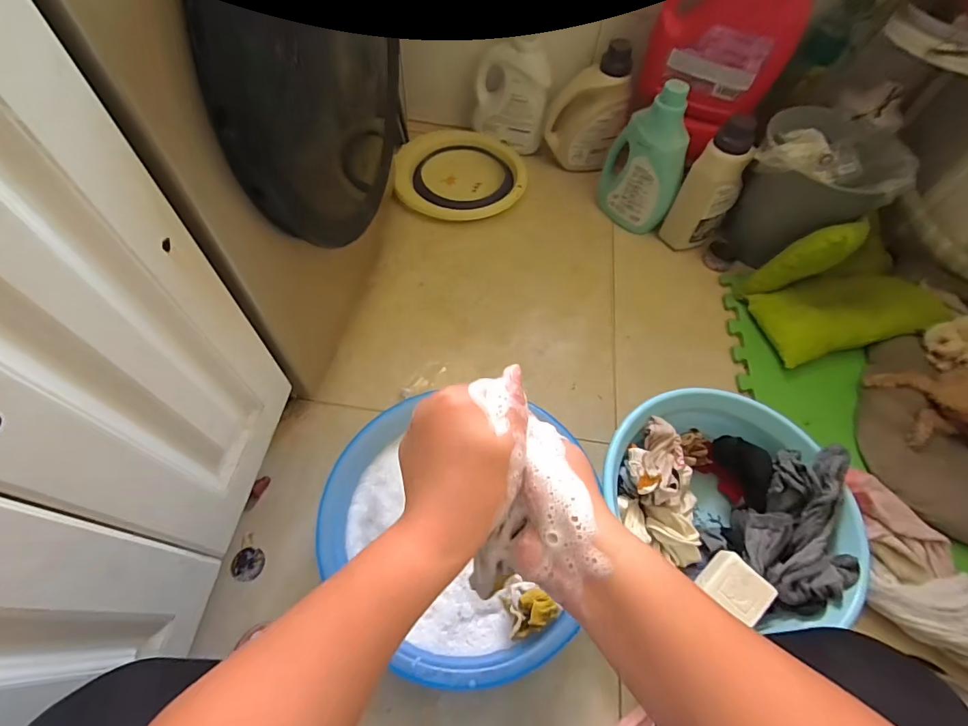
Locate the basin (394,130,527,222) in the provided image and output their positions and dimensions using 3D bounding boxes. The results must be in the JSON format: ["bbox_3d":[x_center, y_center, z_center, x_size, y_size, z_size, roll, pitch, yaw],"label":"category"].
[{"bbox_3d":[-0.057,-0.455,1.085,0.302,0.058,0.277,-5,61,-7],"label":"basin"}]

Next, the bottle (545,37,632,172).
[{"bbox_3d":[0.238,-0.580,1.049,0.175,0.245,0.098,4,60,-1],"label":"bottle"}]

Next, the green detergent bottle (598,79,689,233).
[{"bbox_3d":[0.338,-0.422,0.951,0.163,0.280,0.089,23,61,9],"label":"green detergent bottle"}]

